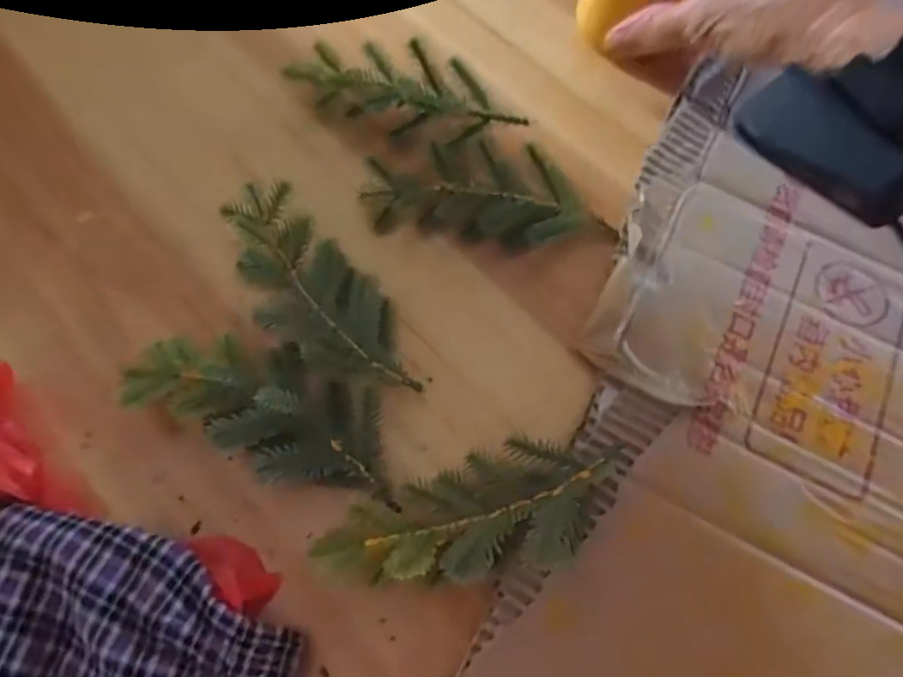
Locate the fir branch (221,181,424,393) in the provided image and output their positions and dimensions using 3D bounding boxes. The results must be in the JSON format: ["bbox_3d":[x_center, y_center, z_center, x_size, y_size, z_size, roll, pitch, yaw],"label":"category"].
[{"bbox_3d":[-0.062,-0.020,0.284,0.049,0.021,0.121,-38,73,-17],"label":"fir branch"}]

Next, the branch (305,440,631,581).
[{"bbox_3d":[0.011,0.068,0.241,0.124,0.030,0.045,-6,67,-5],"label":"branch"}]

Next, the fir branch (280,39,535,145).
[{"bbox_3d":[-0.023,-0.131,0.326,0.122,0.032,0.035,14,67,3],"label":"fir branch"}]

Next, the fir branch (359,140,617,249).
[{"bbox_3d":[0.019,-0.072,0.309,0.121,0.023,0.053,8,66,1],"label":"fir branch"}]

